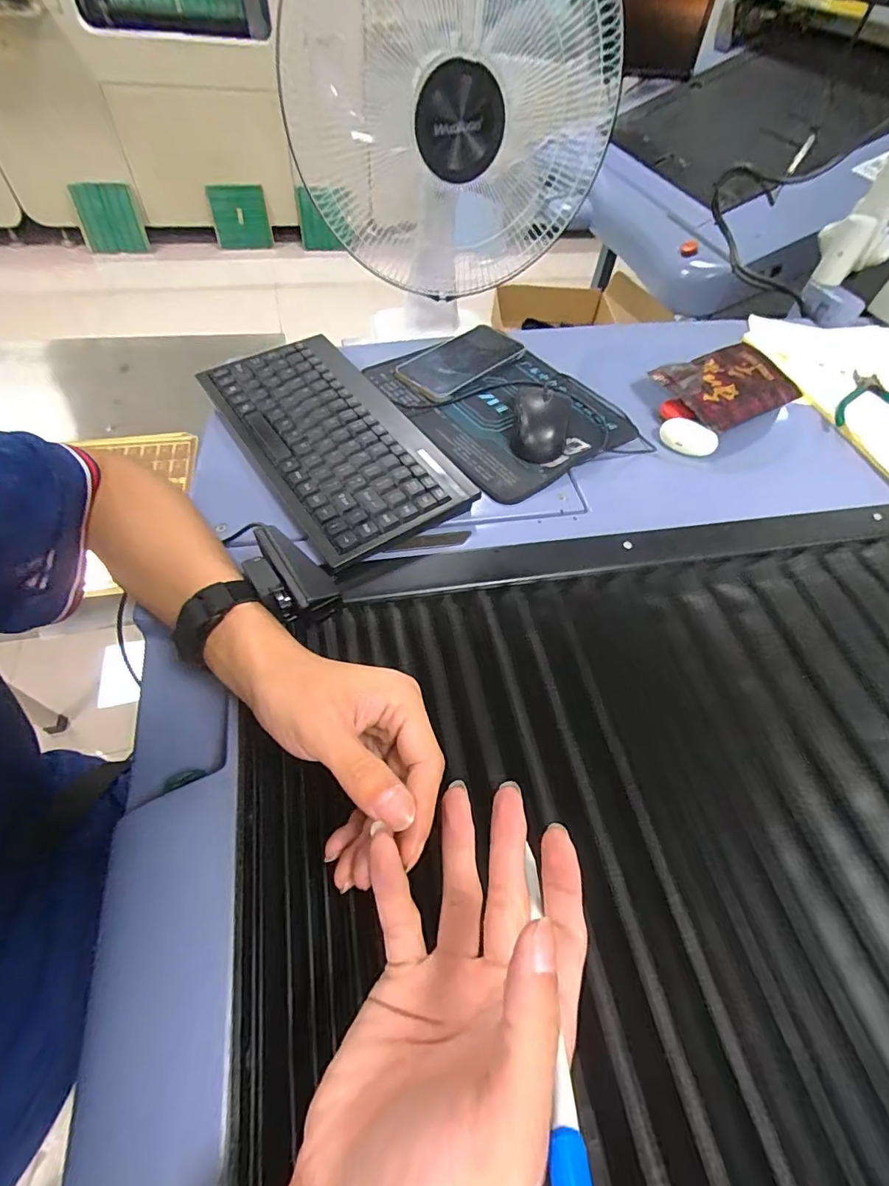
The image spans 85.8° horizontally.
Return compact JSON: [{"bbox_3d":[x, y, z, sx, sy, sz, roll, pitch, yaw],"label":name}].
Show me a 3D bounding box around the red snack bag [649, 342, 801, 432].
[{"bbox_3d":[0.349,-0.257,0.591,0.151,0.032,0.108,-21,60,-18],"label":"red snack bag"}]

